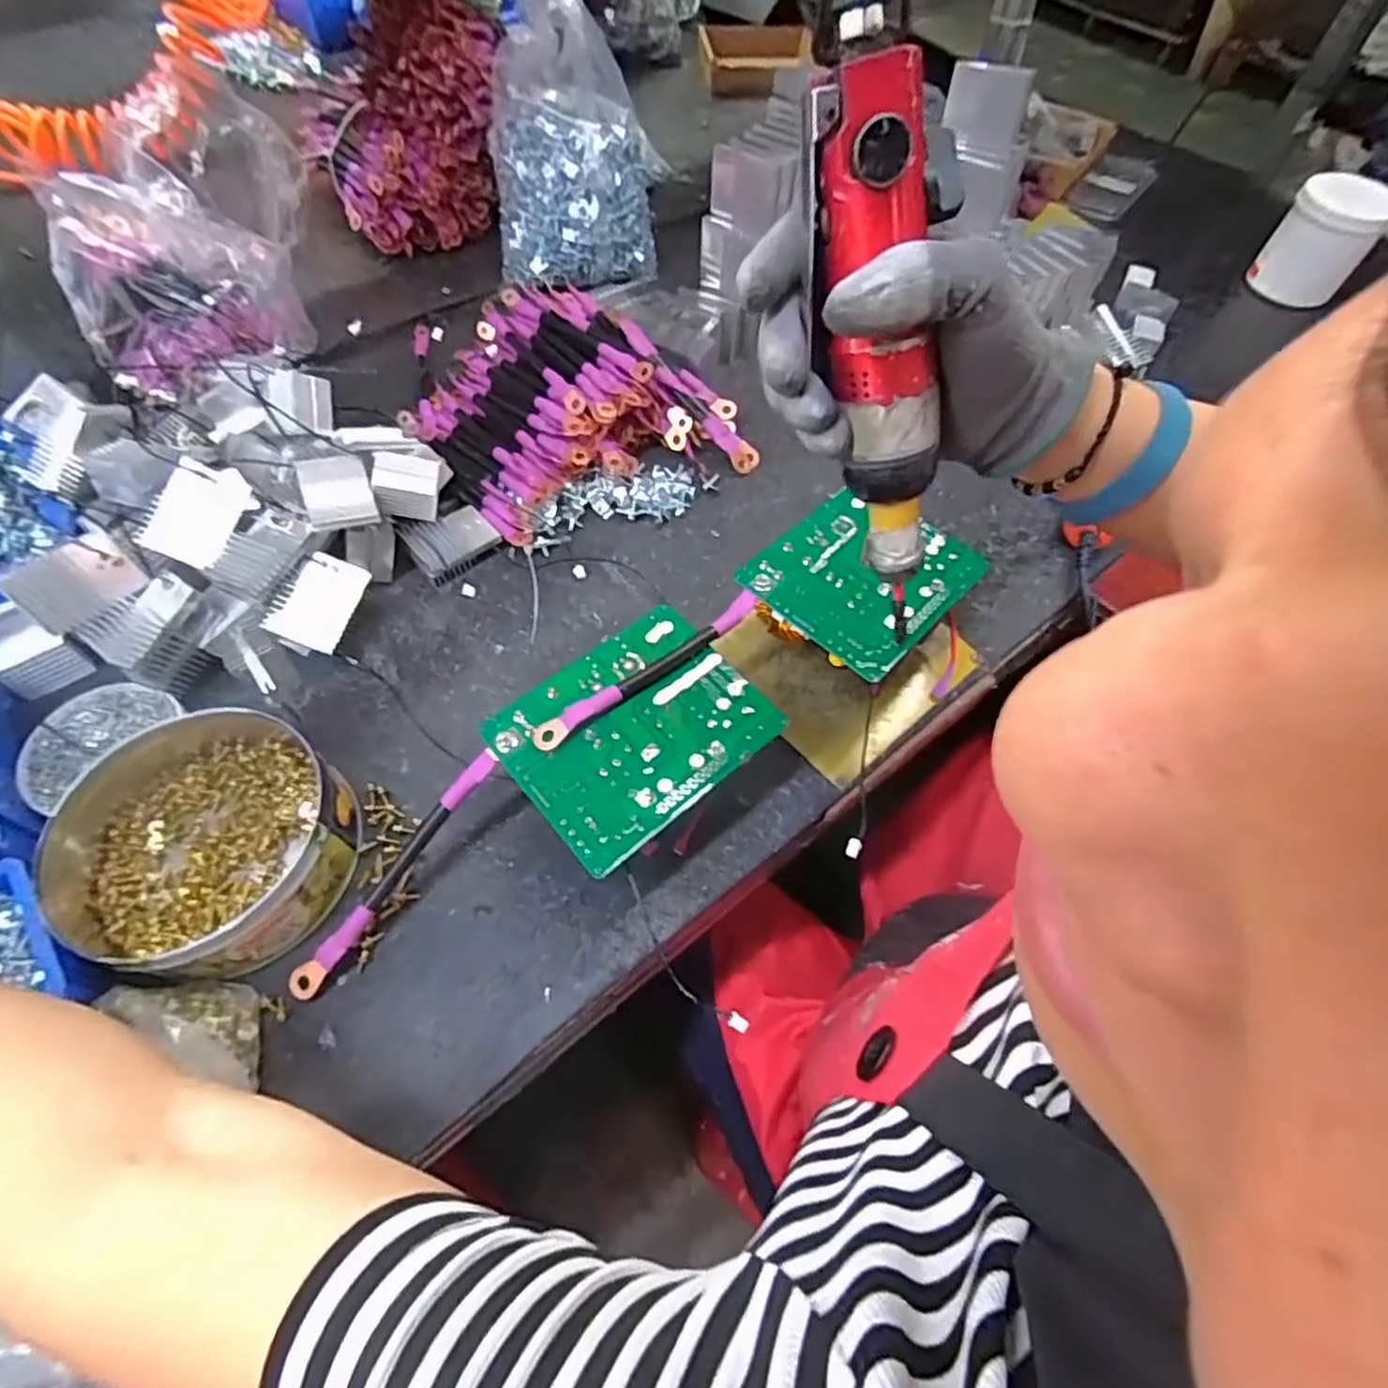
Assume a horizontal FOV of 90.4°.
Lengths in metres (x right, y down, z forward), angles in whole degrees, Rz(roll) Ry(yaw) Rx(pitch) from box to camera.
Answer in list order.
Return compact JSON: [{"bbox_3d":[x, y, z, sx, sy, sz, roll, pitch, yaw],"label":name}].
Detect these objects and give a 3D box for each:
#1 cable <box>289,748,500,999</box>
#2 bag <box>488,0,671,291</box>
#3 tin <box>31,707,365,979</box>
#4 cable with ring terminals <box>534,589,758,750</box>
[{"bbox_3d":[-0.174,0.102,0.400,0.016,0.010,0.173,36,84,18],"label":"cable"},{"bbox_3d":[-0.125,-0.559,0.697,0.167,0.214,0.131,-7,60,-6],"label":"bag"},{"bbox_3d":[-0.300,0.084,0.418,0.178,0.052,0.148,17,60,8],"label":"tin"},{"bbox_3d":[-0.027,-0.018,0.438,0.171,0.009,0.016,-35,66,-20],"label":"cable with ring terminals"}]

